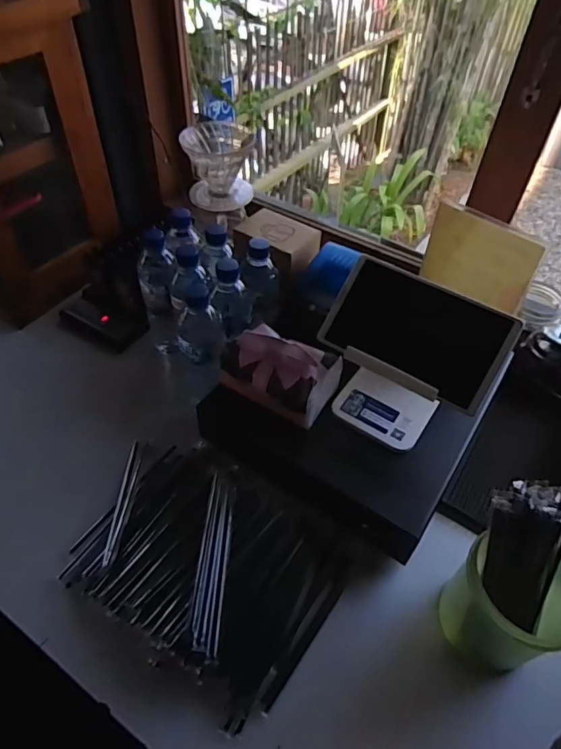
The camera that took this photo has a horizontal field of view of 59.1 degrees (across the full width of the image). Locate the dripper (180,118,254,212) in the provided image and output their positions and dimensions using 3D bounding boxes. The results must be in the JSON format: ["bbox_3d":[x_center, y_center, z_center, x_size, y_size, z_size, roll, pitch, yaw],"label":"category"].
[{"bbox_3d":[-0.097,-0.317,0.787,0.104,0.109,0.130,-3,49,-5],"label":"dripper"}]

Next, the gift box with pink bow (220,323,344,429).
[{"bbox_3d":[-0.003,-0.005,0.657,0.146,0.064,0.092,19,51,14],"label":"gift box with pink bow"}]

